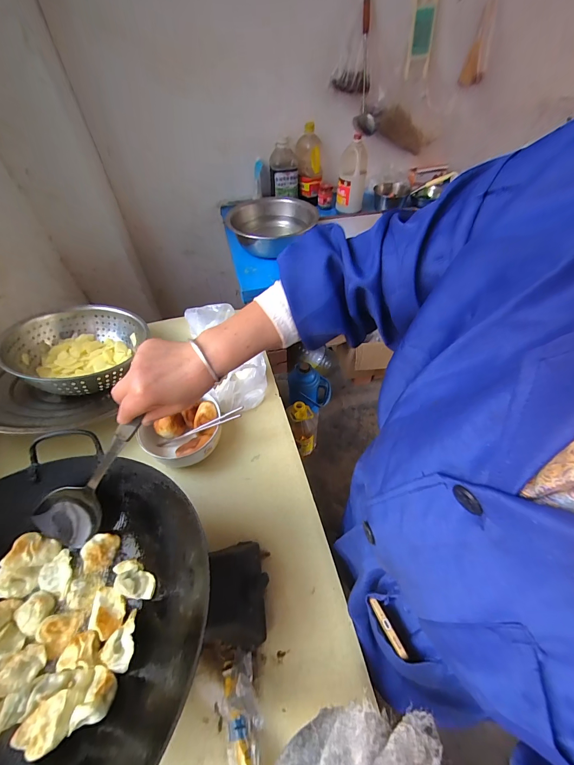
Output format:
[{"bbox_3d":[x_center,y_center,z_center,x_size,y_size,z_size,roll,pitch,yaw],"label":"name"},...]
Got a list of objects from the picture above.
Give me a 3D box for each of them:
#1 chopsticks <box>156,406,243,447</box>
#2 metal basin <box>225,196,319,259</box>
[{"bbox_3d":[-0.189,0.100,0.712,0.220,0.013,0.022,-23,49,13],"label":"chopsticks"},{"bbox_3d":[-0.056,-0.597,1.265,0.326,0.127,0.326,0,50,0],"label":"metal basin"}]

